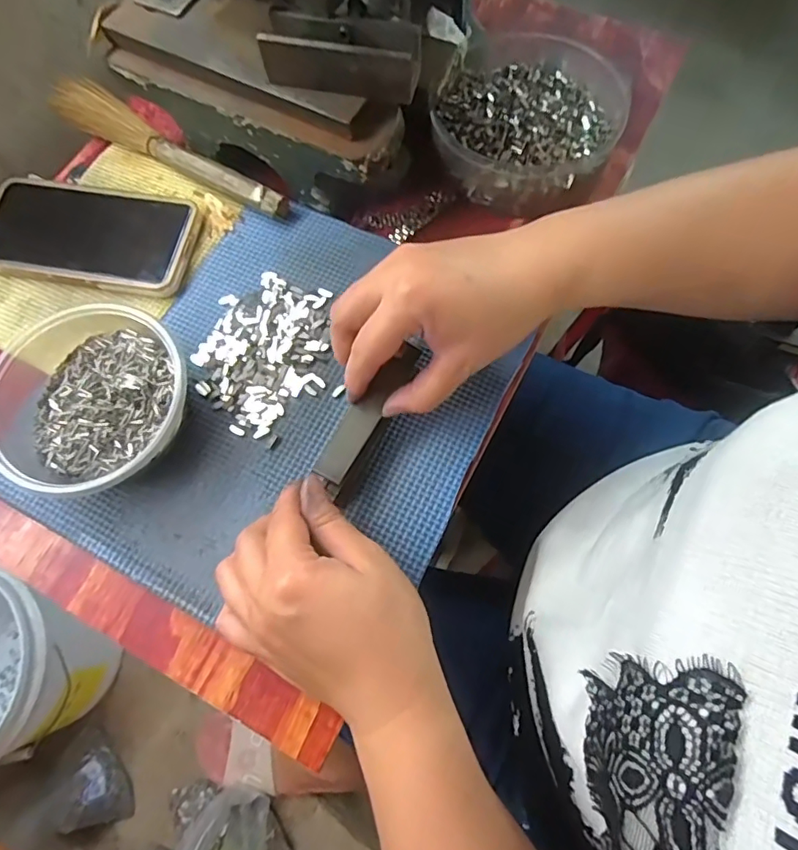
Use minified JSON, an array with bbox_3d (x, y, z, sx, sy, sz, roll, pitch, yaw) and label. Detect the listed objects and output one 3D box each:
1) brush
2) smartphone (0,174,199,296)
[{"bbox_3d":[-0.181,-0.211,0.405,0.230,0.020,0.038,34,75,13],"label":"brush"},{"bbox_3d":[-0.222,-0.137,0.382,0.153,0.009,0.077,10,71,6],"label":"smartphone"}]

